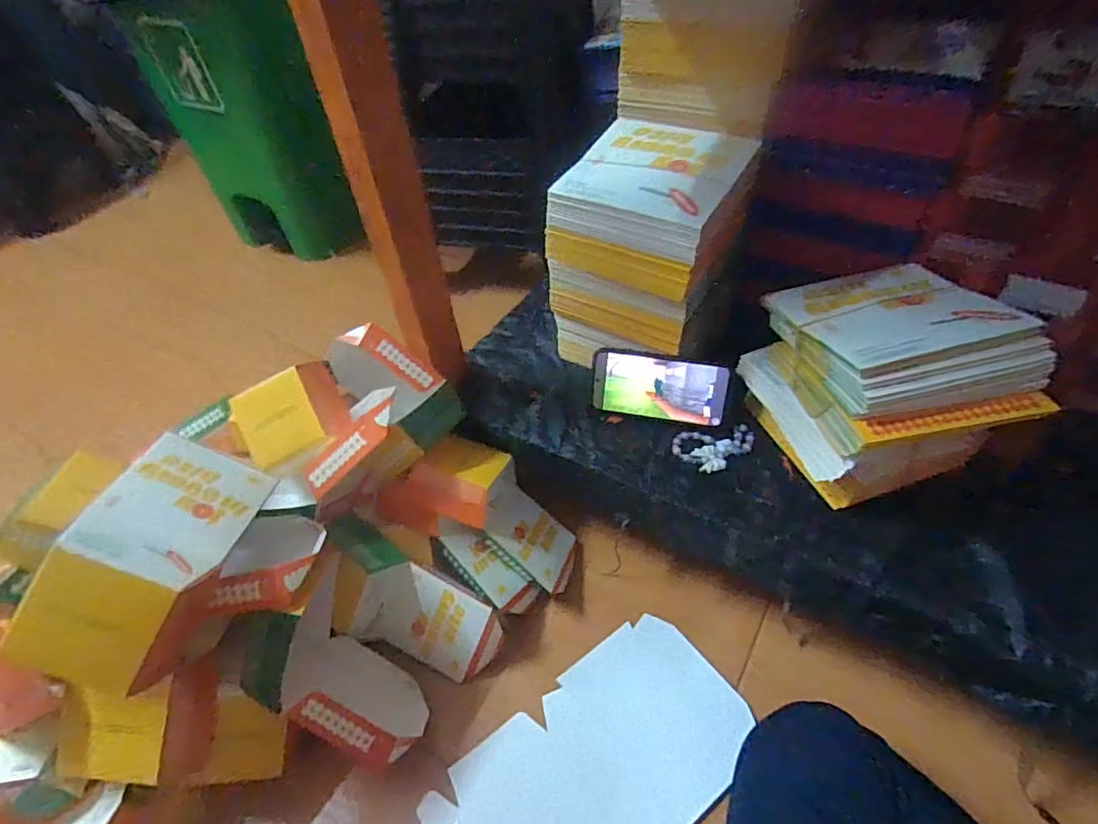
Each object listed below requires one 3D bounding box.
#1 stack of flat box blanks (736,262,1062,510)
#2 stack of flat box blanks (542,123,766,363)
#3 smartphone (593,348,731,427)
[{"bbox_3d":[0.331,-0.032,0.566,0.180,0.167,0.210,-16,46,-8],"label":"stack of flat box blanks"},{"bbox_3d":[0.118,-0.187,0.667,0.177,0.224,0.167,25,54,27],"label":"stack of flat box blanks"},{"bbox_3d":[0.127,-0.029,0.654,0.152,0.076,0.008,10,19,14],"label":"smartphone"}]

